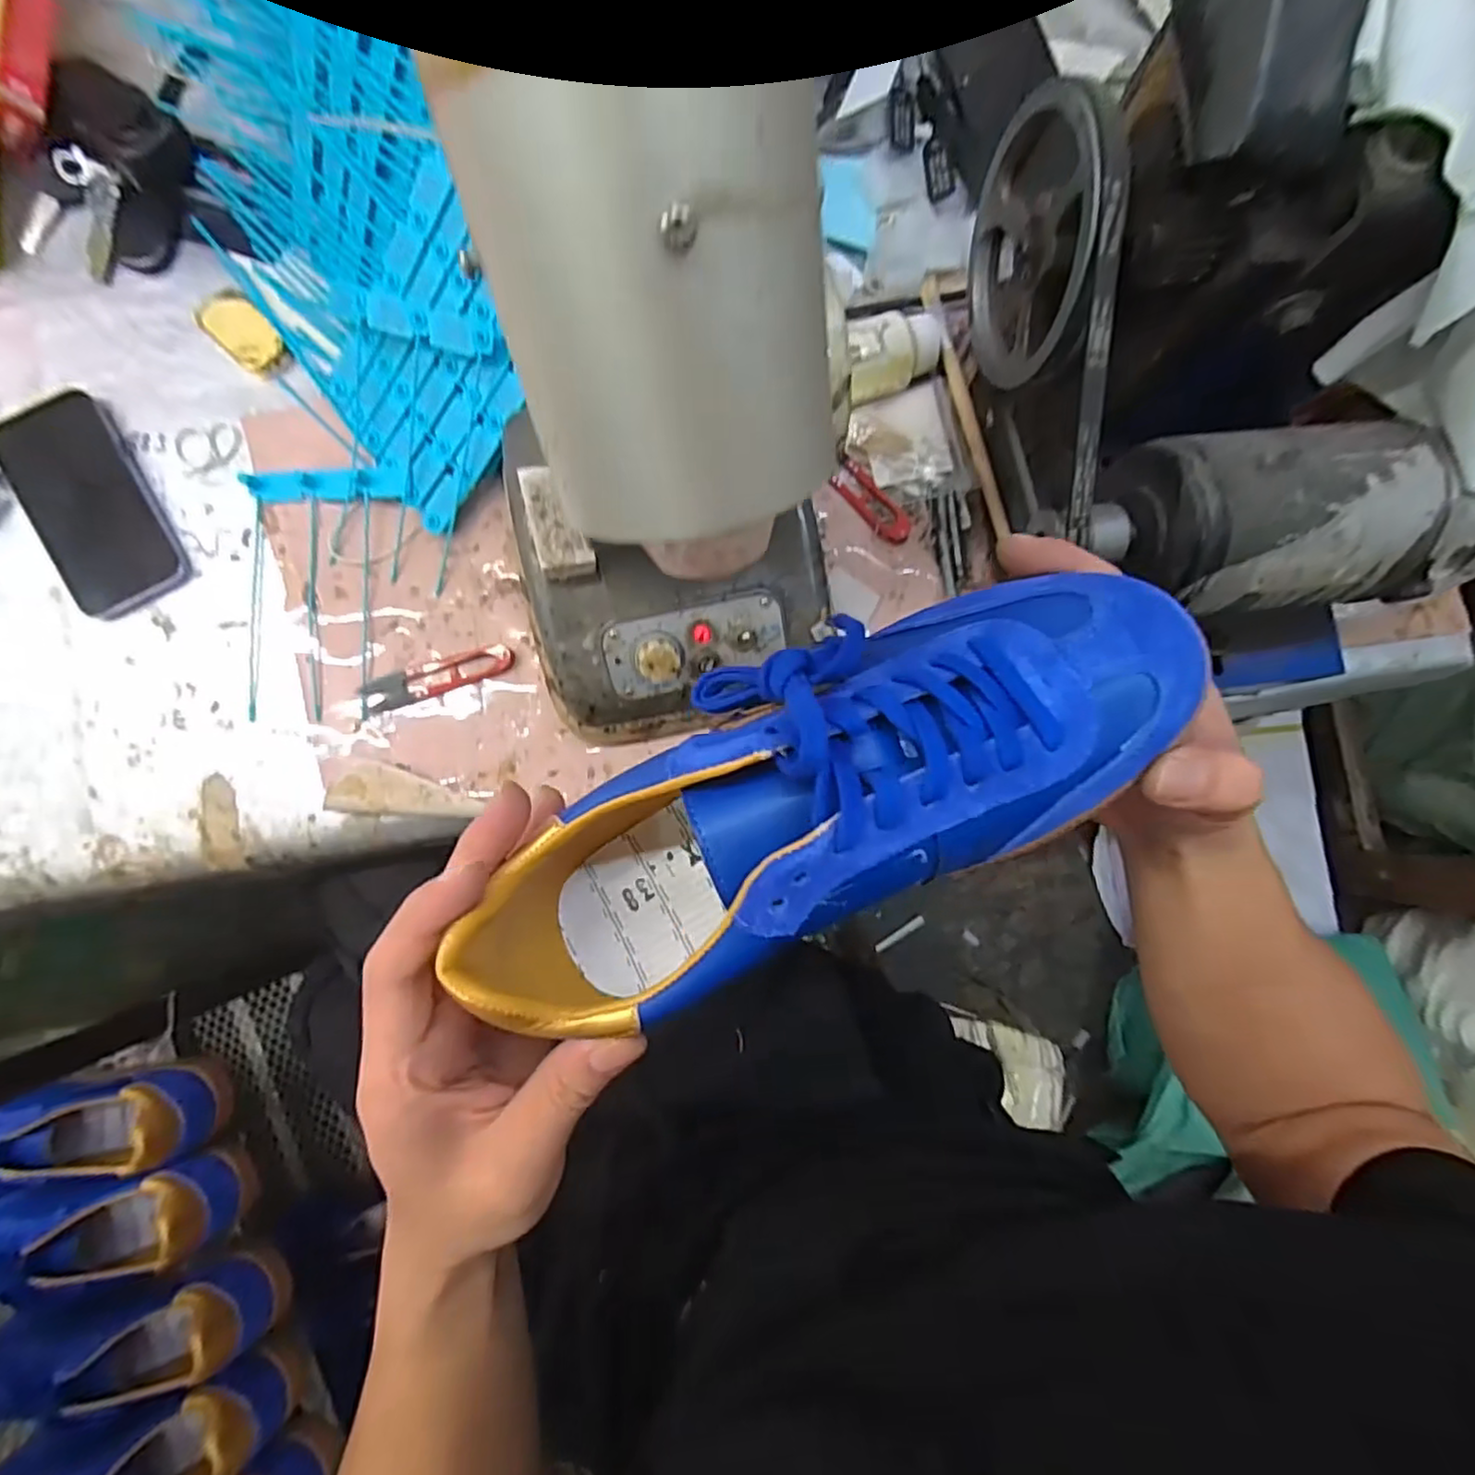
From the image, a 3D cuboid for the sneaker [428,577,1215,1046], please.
[{"bbox_3d":[0.027,0.021,0.213,0.239,0.085,0.077,-28,87,11],"label":"sneaker"}]

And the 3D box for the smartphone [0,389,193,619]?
[{"bbox_3d":[-0.429,-0.156,0.444,0.071,0.005,0.150,-31,88,-4],"label":"smartphone"}]

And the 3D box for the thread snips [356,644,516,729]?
[{"bbox_3d":[-0.202,-0.039,0.443,0.108,0.009,0.023,-20,87,-3],"label":"thread snips"}]

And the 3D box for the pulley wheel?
[{"bbox_3d":[0.144,-0.239,0.324,0.012,0.121,0.128,-6,85,-4],"label":"pulley wheel"}]

